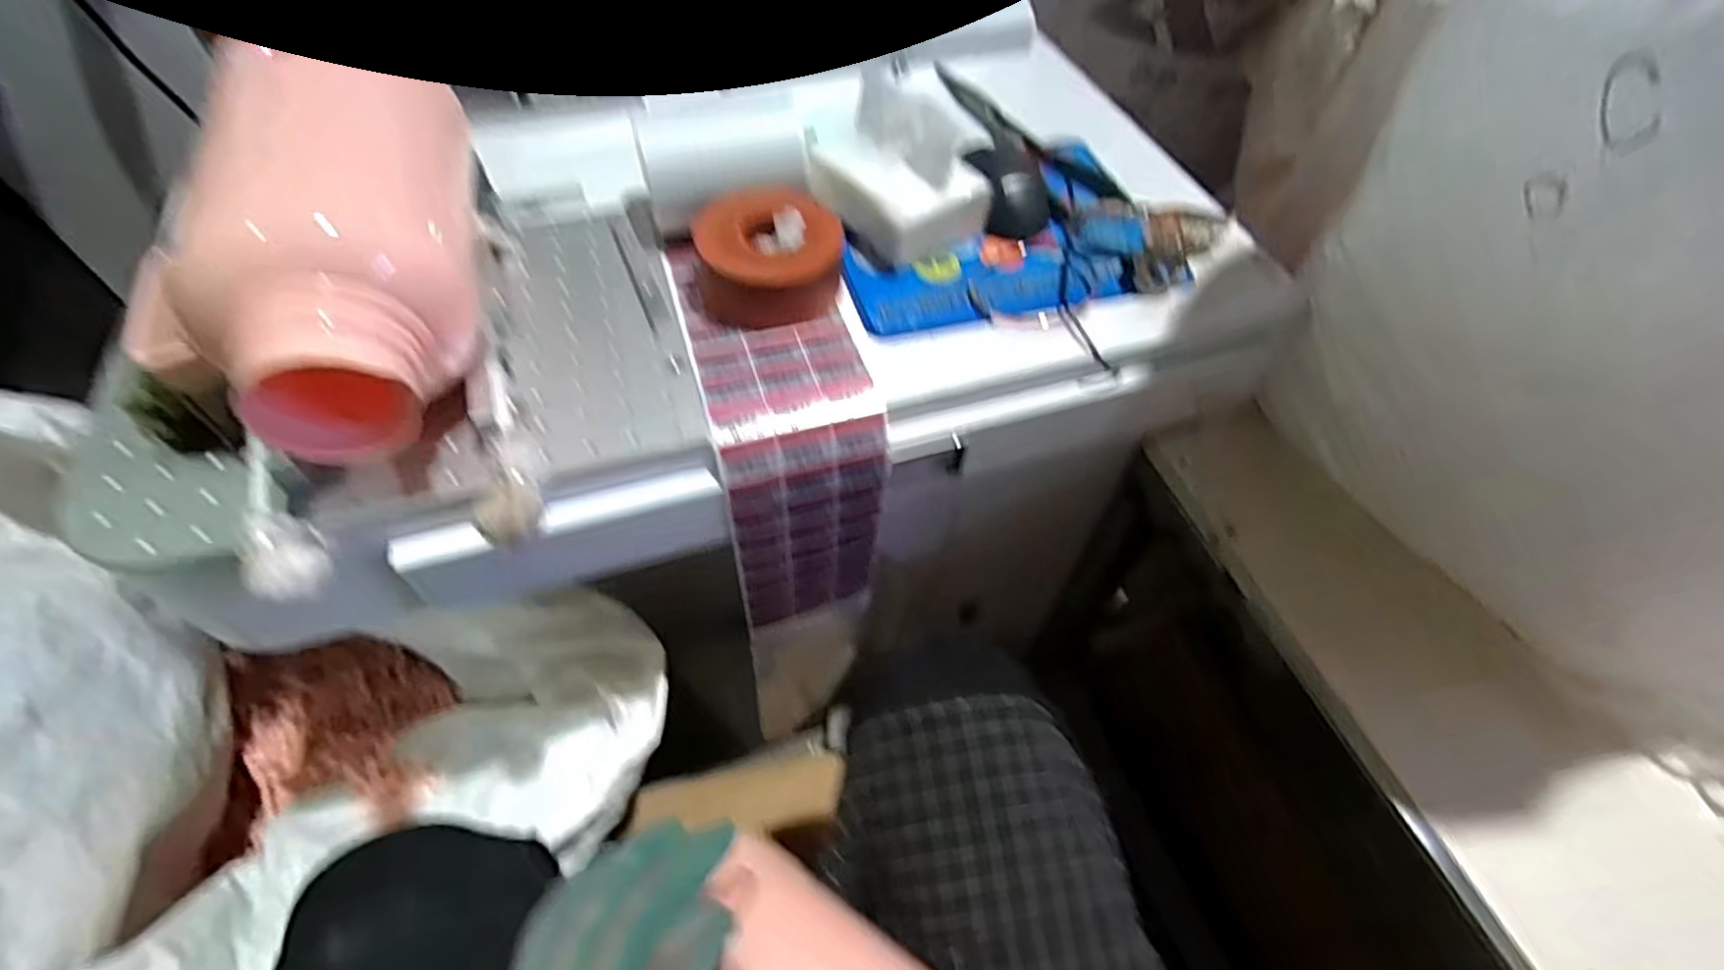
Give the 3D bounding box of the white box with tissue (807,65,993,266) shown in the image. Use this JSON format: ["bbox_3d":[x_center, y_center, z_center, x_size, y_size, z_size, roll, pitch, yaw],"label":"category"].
[{"bbox_3d":[0.018,-0.232,0.536,0.131,0.084,0.086,39,62,22],"label":"white box with tissue"}]

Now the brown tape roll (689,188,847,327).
[{"bbox_3d":[-0.063,-0.156,0.499,0.097,0.052,0.082,-7,55,-8],"label":"brown tape roll"}]

